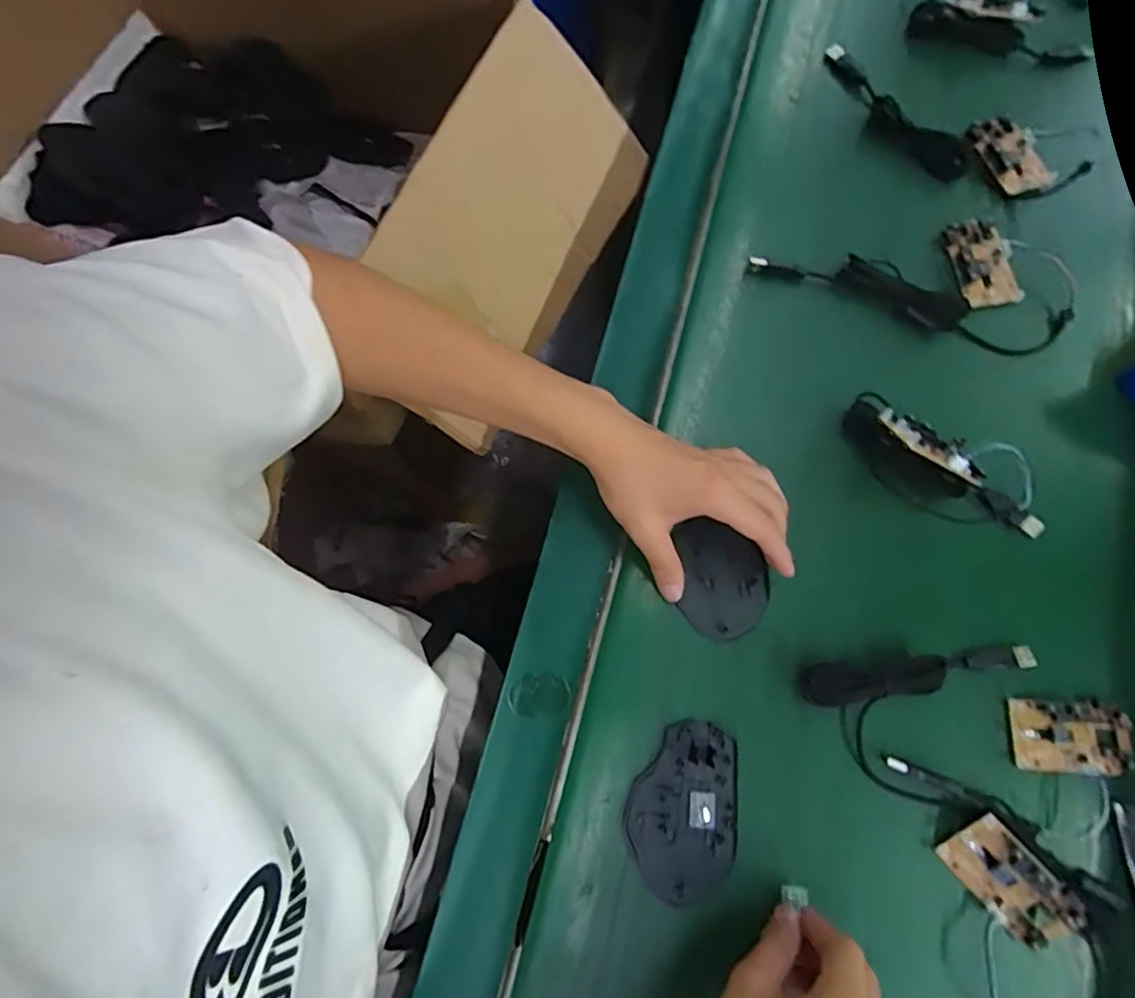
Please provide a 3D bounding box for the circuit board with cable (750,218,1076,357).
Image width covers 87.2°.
[{"bbox_3d":[0.291,-0.197,0.497,0.257,0.025,0.110,16,76,3],"label":"circuit board with cable"}]

